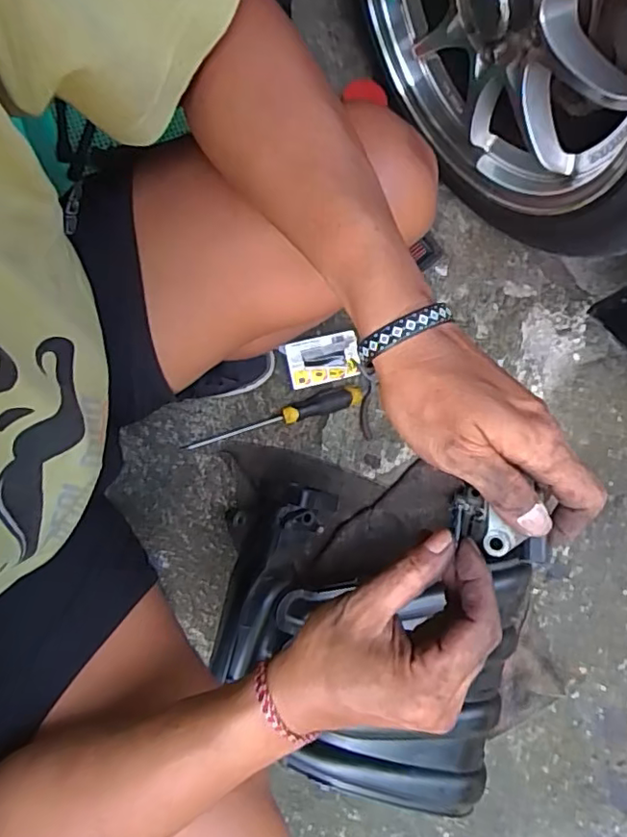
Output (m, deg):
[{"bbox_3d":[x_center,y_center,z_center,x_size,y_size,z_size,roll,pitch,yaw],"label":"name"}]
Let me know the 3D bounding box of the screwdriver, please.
[{"bbox_3d":[-0.055,0.001,0.802,0.248,0.024,0.027,-17,83,-4],"label":"screwdriver"}]

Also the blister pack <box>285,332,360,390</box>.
[{"bbox_3d":[0.013,-0.082,0.809,0.096,0.008,0.063,-14,99,-6],"label":"blister pack"}]

